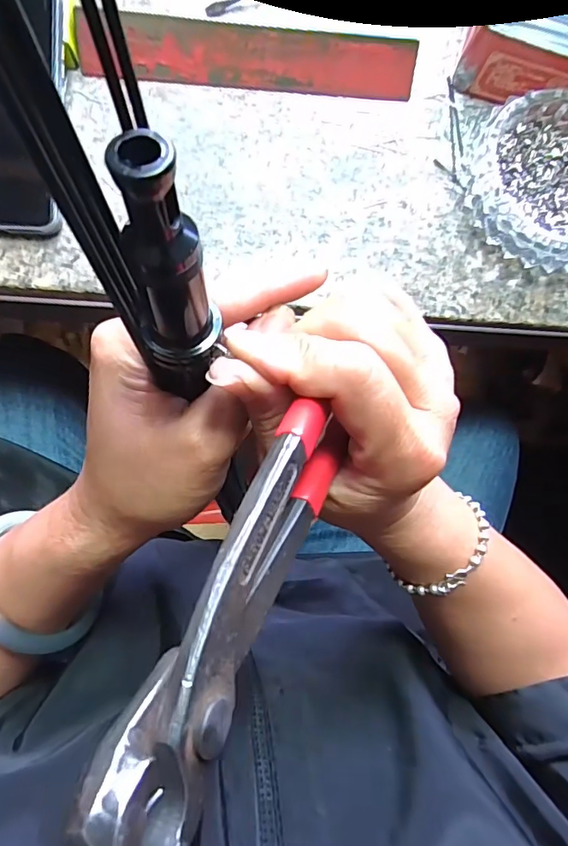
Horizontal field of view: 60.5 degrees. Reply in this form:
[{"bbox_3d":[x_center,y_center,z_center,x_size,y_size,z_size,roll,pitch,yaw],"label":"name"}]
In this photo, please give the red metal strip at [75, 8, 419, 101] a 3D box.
[{"bbox_3d":[-0.022,-0.250,0.333,0.225,0.012,0.037,1,123,-7],"label":"red metal strip"}]

